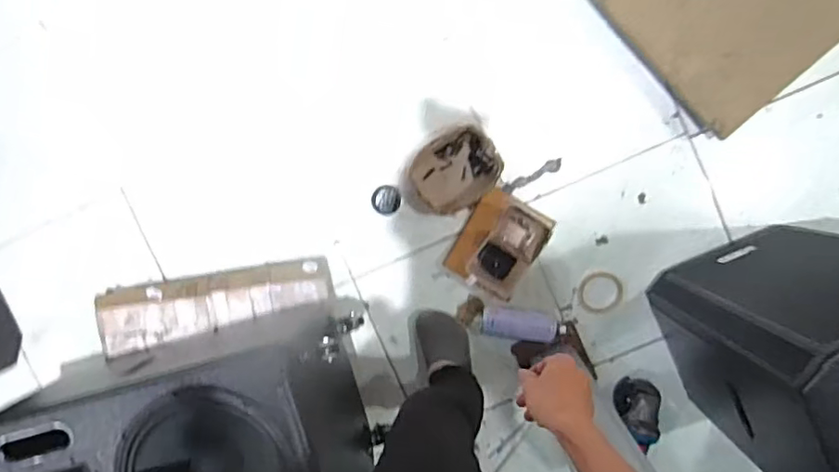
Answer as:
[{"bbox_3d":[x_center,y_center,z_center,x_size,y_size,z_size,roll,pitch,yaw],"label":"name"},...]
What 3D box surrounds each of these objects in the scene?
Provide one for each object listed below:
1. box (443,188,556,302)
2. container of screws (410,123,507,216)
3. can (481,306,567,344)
[{"bbox_3d":[0.174,0.023,1.272,0.169,0.080,0.209,29,97,0],"label":"box"},{"bbox_3d":[0.076,-0.141,1.279,0.195,0.059,0.164,-42,92,7],"label":"container of screws"},{"bbox_3d":[0.230,0.194,1.297,0.187,0.067,0.073,4,96,3],"label":"can"}]

